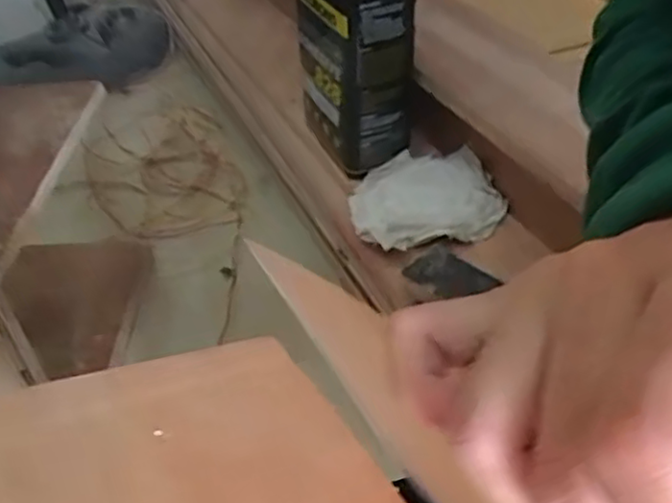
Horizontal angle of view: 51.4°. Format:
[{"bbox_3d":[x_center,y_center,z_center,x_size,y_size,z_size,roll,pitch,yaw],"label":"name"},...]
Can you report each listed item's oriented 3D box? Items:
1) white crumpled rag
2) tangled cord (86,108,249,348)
[{"bbox_3d":[0.104,-0.063,0.807,0.169,0.034,0.153,-5,42,-1],"label":"white crumpled rag"},{"bbox_3d":[-0.293,-0.140,1.174,0.224,0.032,0.354,-20,45,-17],"label":"tangled cord"}]

